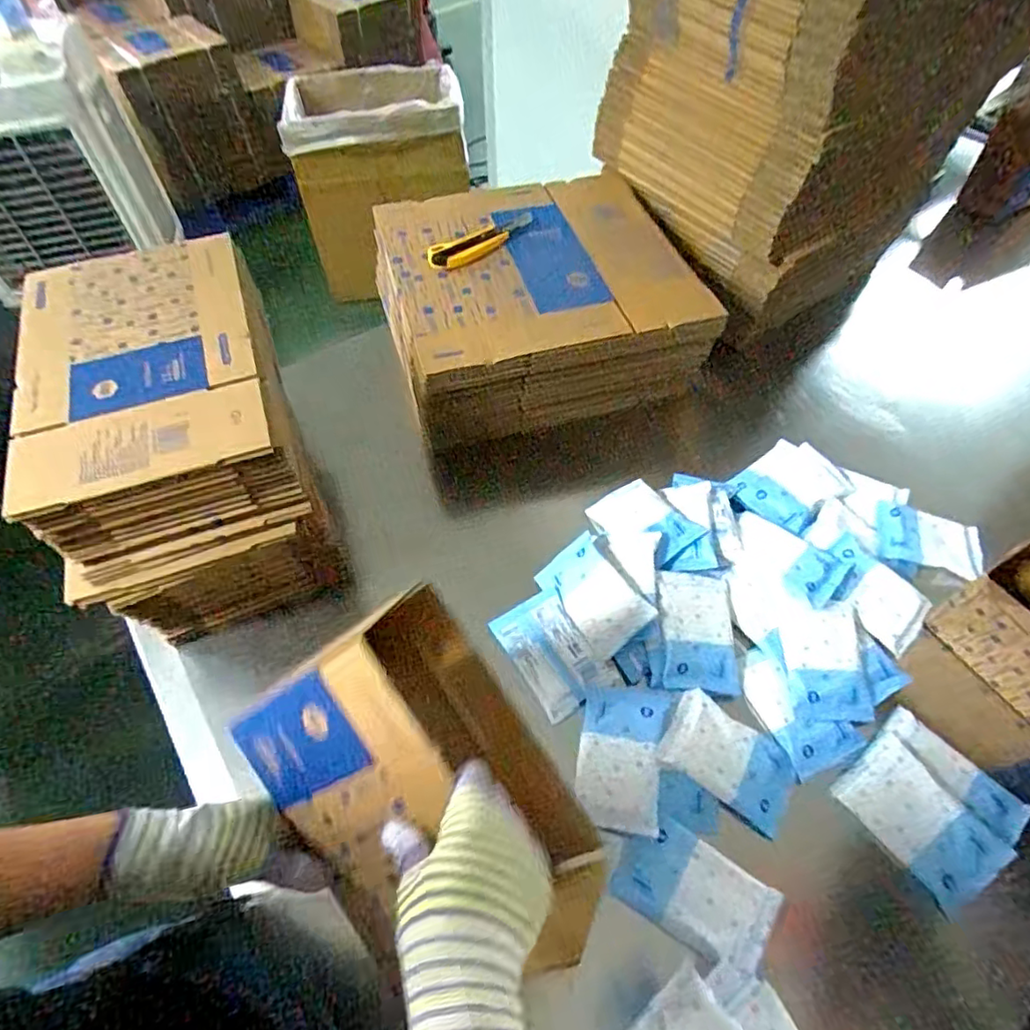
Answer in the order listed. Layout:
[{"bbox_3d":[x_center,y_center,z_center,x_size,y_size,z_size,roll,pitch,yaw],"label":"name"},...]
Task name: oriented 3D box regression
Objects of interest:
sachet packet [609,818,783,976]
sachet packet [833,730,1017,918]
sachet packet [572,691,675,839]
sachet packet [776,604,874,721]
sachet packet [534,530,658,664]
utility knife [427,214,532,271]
[{"bbox_3d":[0.161,0.336,0.535,0.137,0.012,0.078,27,62,17],"label":"sachet packet"},{"bbox_3d":[0.385,0.292,0.571,0.088,0.020,0.131,-29,62,-17],"label":"sachet packet"},{"bbox_3d":[0.106,0.240,0.602,0.082,0.022,0.136,10,58,7],"label":"sachet packet"},{"bbox_3d":[0.339,0.159,0.653,0.084,0.009,0.122,-2,64,1],"label":"sachet packet"},{"bbox_3d":[0.088,0.091,0.689,0.082,0.019,0.135,-43,55,8],"label":"sachet packet"},{"bbox_3d":[-0.044,-0.400,0.868,0.168,0.013,0.047,-31,62,-18],"label":"utility knife"}]

